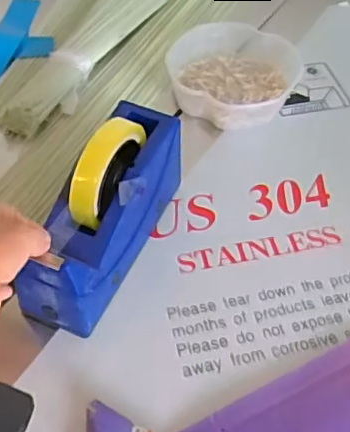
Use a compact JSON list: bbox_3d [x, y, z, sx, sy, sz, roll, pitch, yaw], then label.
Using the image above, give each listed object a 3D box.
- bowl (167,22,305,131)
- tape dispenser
[{"bbox_3d":[0.076,-0.182,0.714,0.151,0.056,0.177,25,55,16],"label":"bowl"},{"bbox_3d":[-0.062,-0.012,0.507,0.065,0.117,0.202,20,55,17],"label":"tape dispenser"}]

